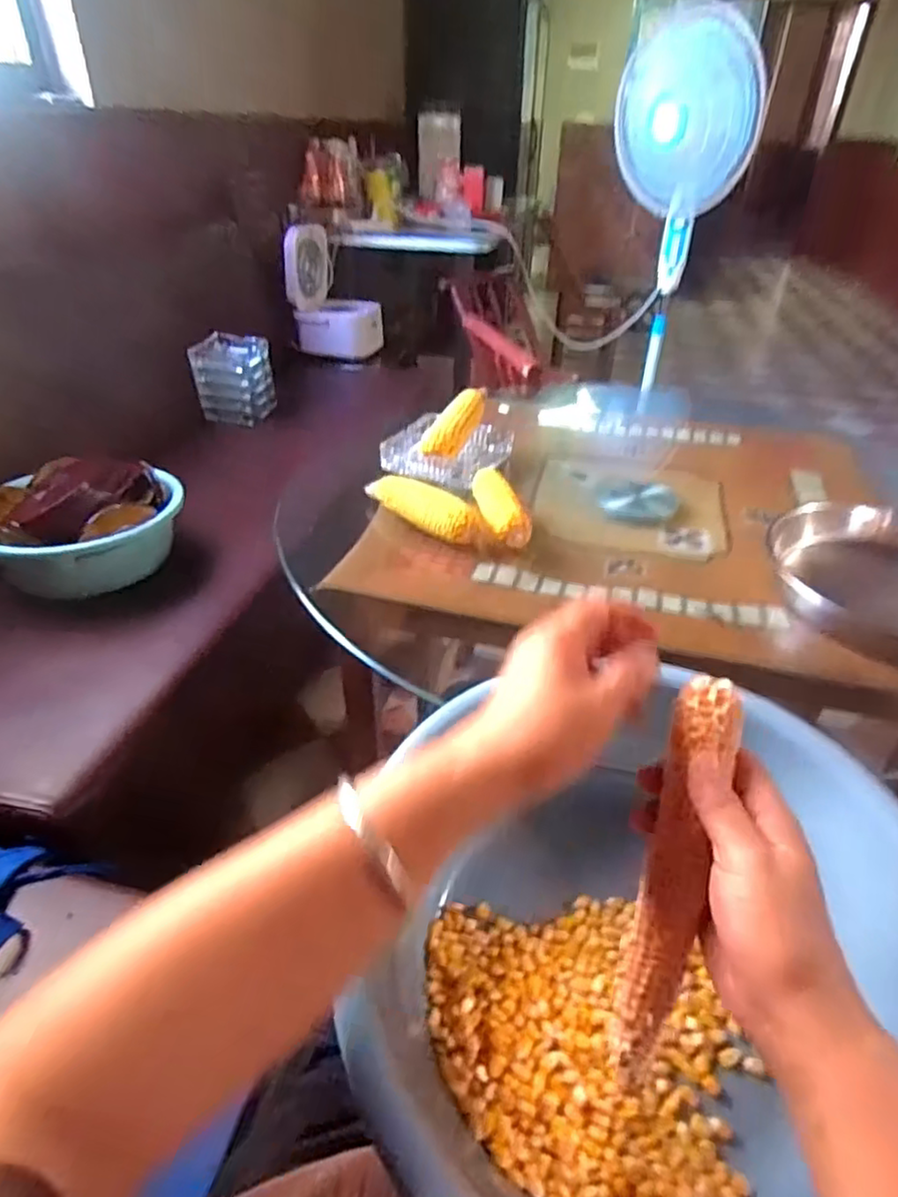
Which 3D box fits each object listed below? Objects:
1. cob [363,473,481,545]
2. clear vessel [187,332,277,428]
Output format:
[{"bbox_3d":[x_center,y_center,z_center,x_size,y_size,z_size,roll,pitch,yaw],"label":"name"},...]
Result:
[{"bbox_3d":[-0.039,-0.113,0.774,0.166,0.043,0.045,25,42,28],"label":"cob"},{"bbox_3d":[-0.543,-0.564,1.638,0.177,0.182,0.195,-3,37,-7],"label":"clear vessel"}]

